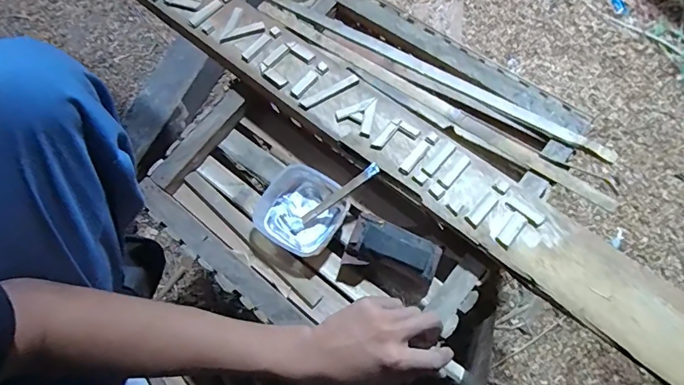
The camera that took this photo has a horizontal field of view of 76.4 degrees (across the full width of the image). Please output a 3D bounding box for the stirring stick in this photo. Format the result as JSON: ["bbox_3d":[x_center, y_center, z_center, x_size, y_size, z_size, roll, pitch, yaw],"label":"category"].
[{"bbox_3d":[-0.004,0.003,0.495,0.113,0.008,0.012,-37,74,22],"label":"stirring stick"}]

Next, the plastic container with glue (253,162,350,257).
[{"bbox_3d":[-0.045,0.020,0.519,0.093,0.041,0.098,33,76,12],"label":"plastic container with glue"}]

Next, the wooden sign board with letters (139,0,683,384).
[{"bbox_3d":[-0.032,-0.131,0.532,1.086,0.019,0.097,38,75,17],"label":"wooden sign board with letters"}]

